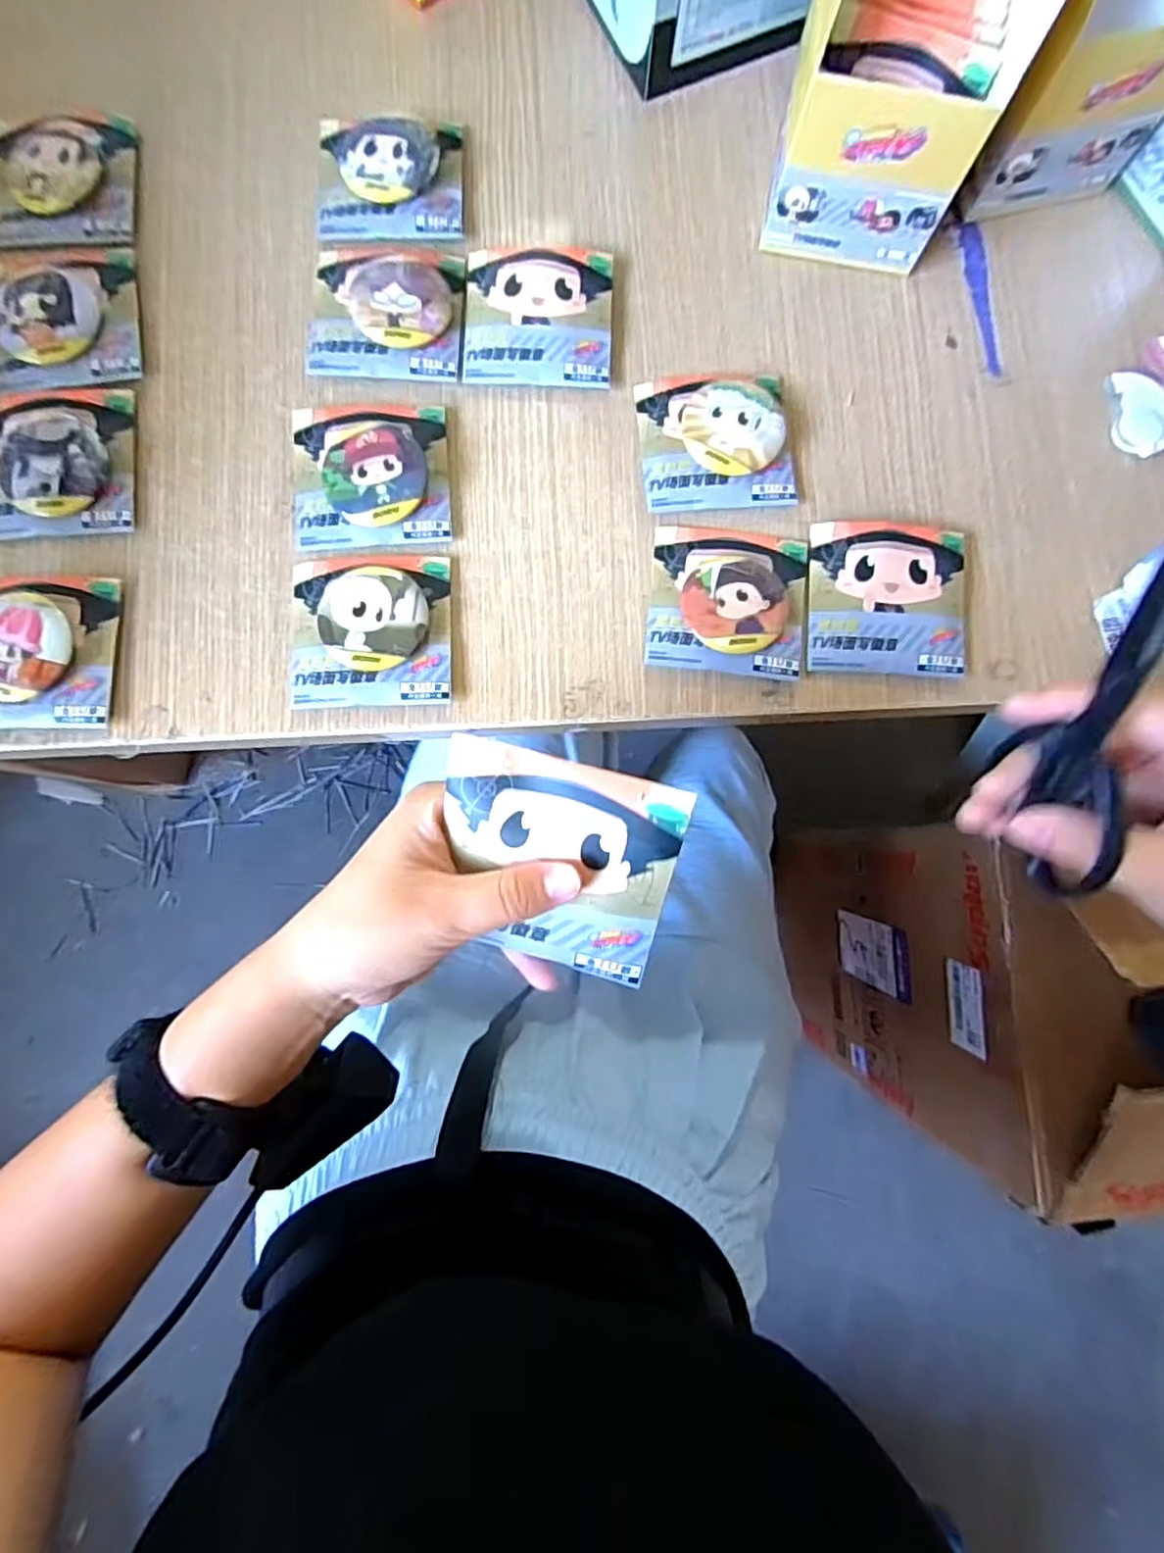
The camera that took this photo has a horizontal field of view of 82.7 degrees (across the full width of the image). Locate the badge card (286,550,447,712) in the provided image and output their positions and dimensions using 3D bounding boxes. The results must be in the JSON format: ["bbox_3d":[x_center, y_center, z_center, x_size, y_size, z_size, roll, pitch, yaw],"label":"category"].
[{"bbox_3d":[-0.113,-0.081,0.351,0.083,0.016,0.087,-2,82,-2],"label":"badge card"}]

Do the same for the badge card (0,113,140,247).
[{"bbox_3d":[-0.299,-0.342,0.379,0.082,0.015,0.086,-7,82,-3],"label":"badge card"}]

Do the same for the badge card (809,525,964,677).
[{"bbox_3d":[0.165,-0.096,0.359,0.082,0.013,0.082,3,82,-1],"label":"badge card"}]

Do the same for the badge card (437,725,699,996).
[{"bbox_3d":[-0.010,0.033,0.235,0.082,0.005,0.080,14,112,4],"label":"badge card"}]

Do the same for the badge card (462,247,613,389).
[{"bbox_3d":[-0.025,-0.264,0.379,0.082,0.011,0.083,1,82,-1],"label":"badge card"}]

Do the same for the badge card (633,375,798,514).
[{"bbox_3d":[0.075,-0.189,0.369,0.083,0.016,0.083,-5,82,-2],"label":"badge card"}]

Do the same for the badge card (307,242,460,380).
[{"bbox_3d":[-0.111,-0.265,0.373,0.085,0.012,0.083,2,83,-1],"label":"badge card"}]

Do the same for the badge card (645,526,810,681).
[{"bbox_3d":[0.080,-0.097,0.357,0.083,0.015,0.081,6,82,-1],"label":"badge card"}]

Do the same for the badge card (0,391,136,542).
[{"bbox_3d":[-0.286,-0.171,0.356,0.080,0.017,0.081,-4,82,-2],"label":"badge card"}]

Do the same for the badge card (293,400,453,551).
[{"bbox_3d":[-0.116,-0.170,0.361,0.083,0.018,0.086,-4,82,-2],"label":"badge card"}]

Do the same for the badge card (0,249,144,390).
[{"bbox_3d":[-0.289,-0.257,0.367,0.077,0.017,0.081,-7,82,-3],"label":"badge card"}]

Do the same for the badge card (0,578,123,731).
[{"bbox_3d":[-0.287,-0.065,0.343,0.080,0.016,0.081,1,82,-1],"label":"badge card"}]

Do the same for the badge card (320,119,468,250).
[{"bbox_3d":[-0.112,-0.350,0.385,0.085,0.017,0.083,0,82,-2],"label":"badge card"}]

